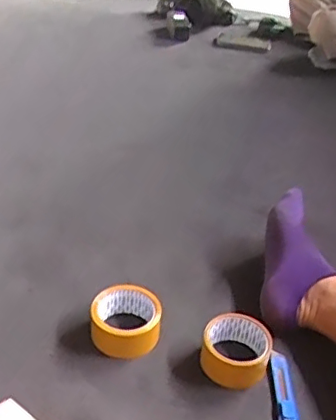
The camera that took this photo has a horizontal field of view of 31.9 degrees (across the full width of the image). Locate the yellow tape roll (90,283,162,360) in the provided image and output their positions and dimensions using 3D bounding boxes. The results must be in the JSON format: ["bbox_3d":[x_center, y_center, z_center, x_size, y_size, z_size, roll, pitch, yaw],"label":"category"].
[{"bbox_3d":[-0.058,0.150,0.814,0.094,0.047,0.092,4,36,-3],"label":"yellow tape roll"}]

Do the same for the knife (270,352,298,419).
[{"bbox_3d":[0.152,0.241,0.762,0.029,0.024,0.134,7,36,0],"label":"knife"}]

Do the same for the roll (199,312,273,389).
[{"bbox_3d":[0.088,0.192,0.775,0.090,0.057,0.099,4,36,-3],"label":"roll"}]

